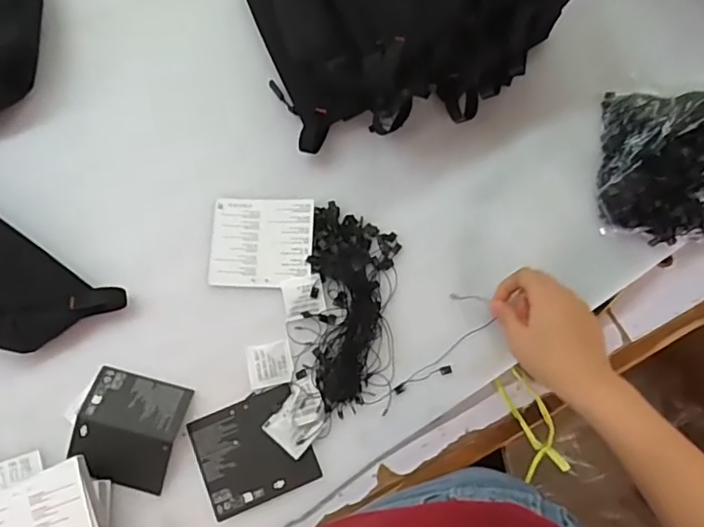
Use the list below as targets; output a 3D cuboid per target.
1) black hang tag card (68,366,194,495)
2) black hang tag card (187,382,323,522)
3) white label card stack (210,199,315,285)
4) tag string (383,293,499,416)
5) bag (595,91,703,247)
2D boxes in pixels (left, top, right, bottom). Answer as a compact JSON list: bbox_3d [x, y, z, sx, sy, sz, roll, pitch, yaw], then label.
[{"bbox_3d":[-0.199,0.147,0.508,0.086,0.015,0.092,14,75,3],"label":"black hang tag card"},{"bbox_3d":[-0.088,0.167,0.507,0.097,0.004,0.088,-22,76,-6],"label":"black hang tag card"},{"bbox_3d":[-0.088,-0.022,0.559,0.098,0.005,0.088,0,76,2],"label":"white label card stack"},{"bbox_3d":[0.076,0.084,0.528,0.043,0.006,0.140,40,83,10],"label":"tag string"},{"bbox_3d":[0.314,-0.098,0.549,0.127,0.063,0.152,11,75,3],"label":"bag"}]

